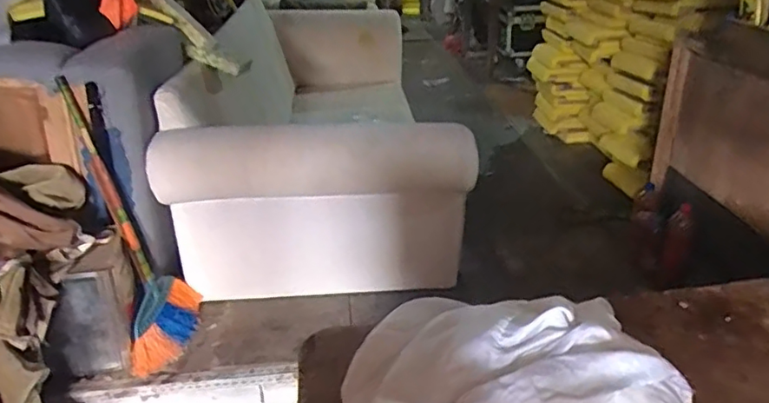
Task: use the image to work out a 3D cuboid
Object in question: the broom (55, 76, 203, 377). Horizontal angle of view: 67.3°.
[{"bbox_3d":[-0.748,0.055,1.723,0.096,0.854,0.306,-9,11,23],"label":"broom"}]

